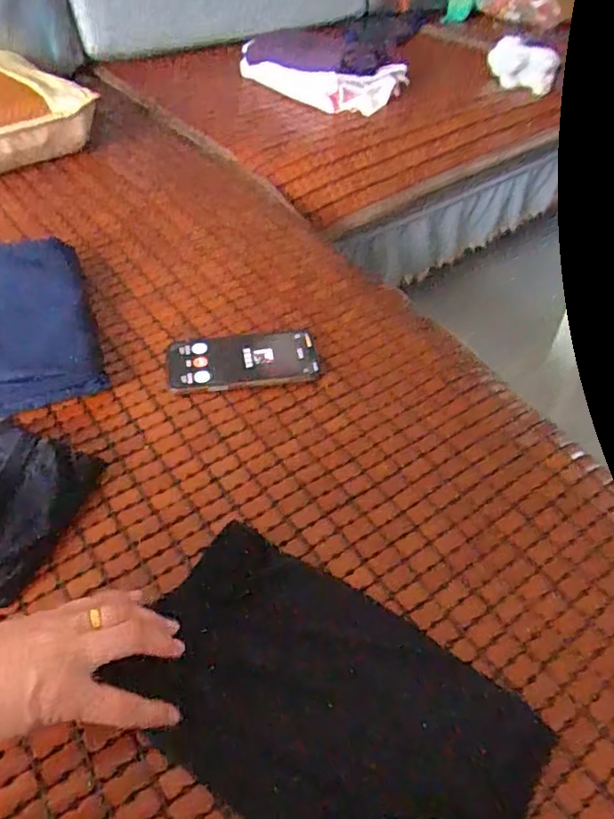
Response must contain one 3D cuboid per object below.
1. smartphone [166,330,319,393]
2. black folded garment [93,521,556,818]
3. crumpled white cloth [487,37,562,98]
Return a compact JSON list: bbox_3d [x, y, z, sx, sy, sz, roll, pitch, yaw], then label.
[{"bbox_3d":[-0.070,-0.054,0.639,0.159,0.015,0.080,-5,47,-9],"label":"smartphone"},{"bbox_3d":[0.012,0.209,0.414,0.279,0.014,0.169,28,51,20],"label":"black folded garment"},{"bbox_3d":[0.488,-0.771,1.320,0.079,0.084,0.147,-22,52,-23],"label":"crumpled white cloth"}]

